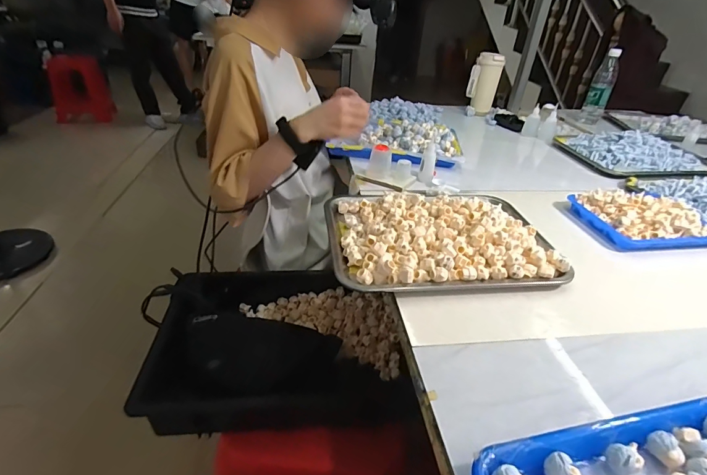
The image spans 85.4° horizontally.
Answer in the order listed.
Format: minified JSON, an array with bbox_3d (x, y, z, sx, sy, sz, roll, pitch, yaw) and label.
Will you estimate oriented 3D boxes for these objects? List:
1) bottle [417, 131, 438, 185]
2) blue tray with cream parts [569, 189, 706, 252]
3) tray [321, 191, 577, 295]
[{"bbox_3d":[0.157,-0.165,0.798,0.030,0.100,0.037,4,33,-1],"label":"bottle"},{"bbox_3d":[0.534,-0.042,0.704,0.197,0.061,0.152,-2,33,-11],"label":"blue tray with cream parts"},{"bbox_3d":[0.134,-0.014,0.612,0.345,0.050,0.253,1,33,-6],"label":"tray"}]

